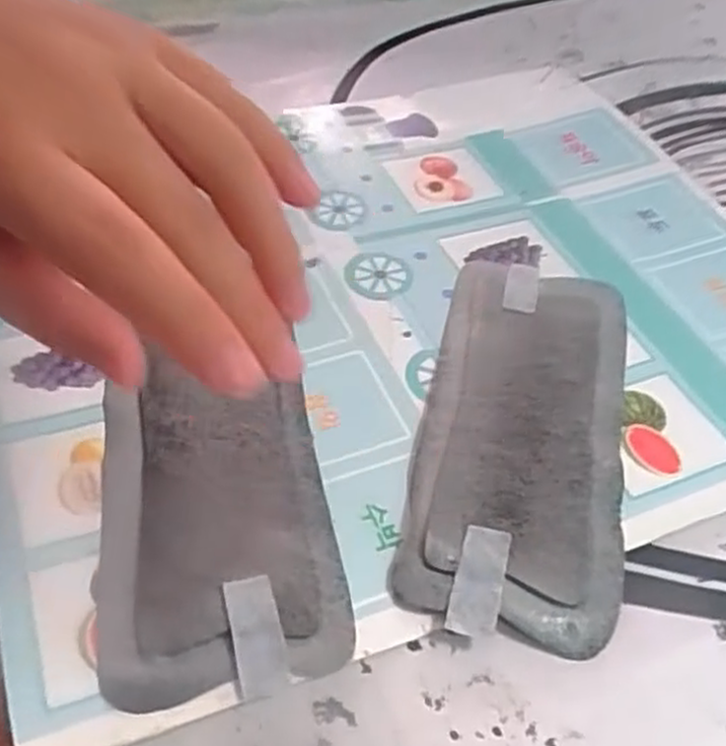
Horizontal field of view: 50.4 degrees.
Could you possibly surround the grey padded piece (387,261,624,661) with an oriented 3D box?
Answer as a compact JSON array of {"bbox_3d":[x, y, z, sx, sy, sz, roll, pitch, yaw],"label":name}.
[{"bbox_3d":[0.080,0.021,0.380,0.095,0.012,0.225,12,49,6],"label":"grey padded piece"}]

